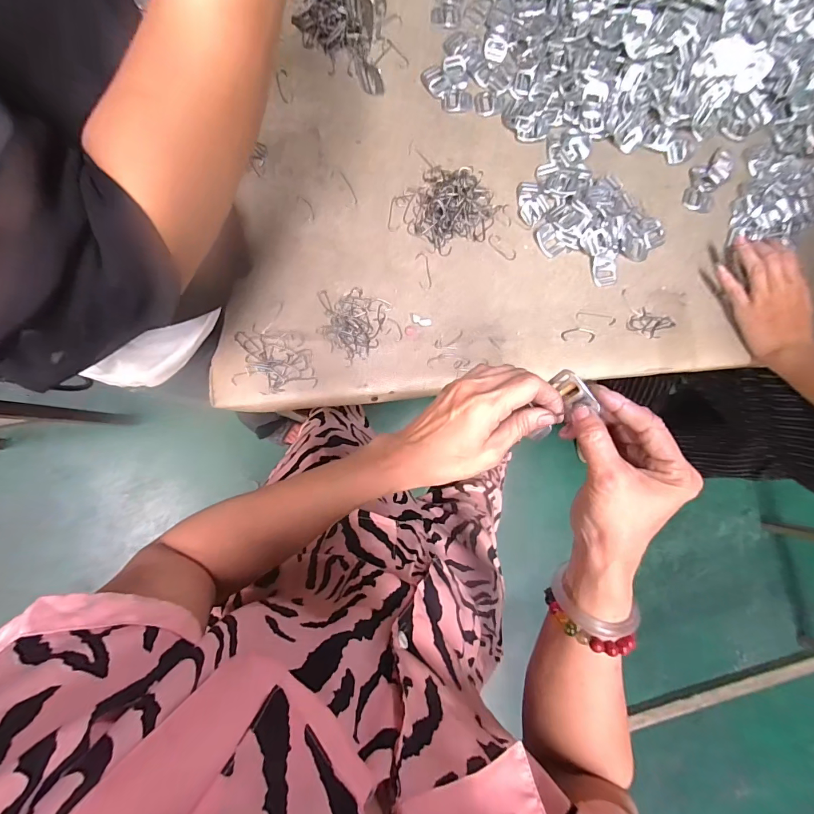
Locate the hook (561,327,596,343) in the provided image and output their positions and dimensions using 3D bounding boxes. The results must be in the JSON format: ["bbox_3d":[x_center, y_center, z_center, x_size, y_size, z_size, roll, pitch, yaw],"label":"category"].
[{"bbox_3d":[0.207,-0.087,0.473,0.040,0.004,0.018,3,84,-4],"label":"hook"}]

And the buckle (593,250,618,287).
[{"bbox_3d":[0.244,-0.169,0.483,0.030,0.006,0.041,-3,85,-4],"label":"buckle"}]

